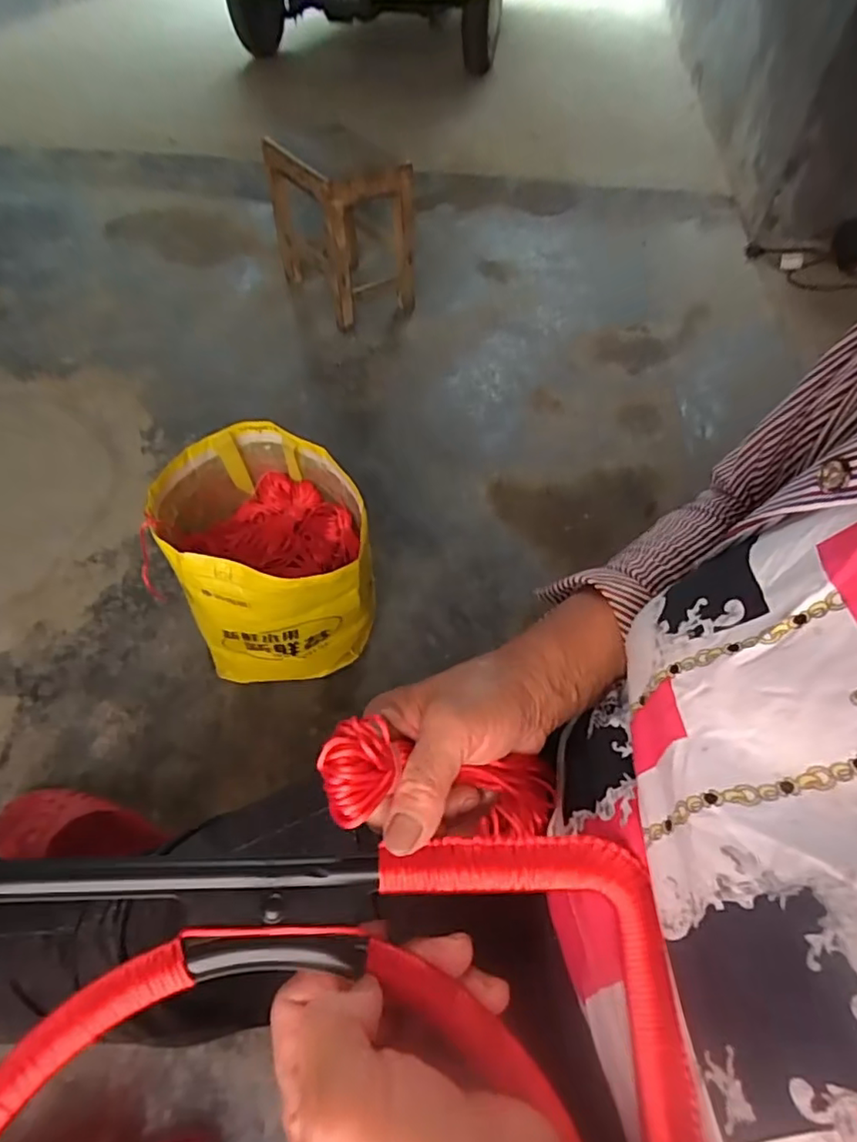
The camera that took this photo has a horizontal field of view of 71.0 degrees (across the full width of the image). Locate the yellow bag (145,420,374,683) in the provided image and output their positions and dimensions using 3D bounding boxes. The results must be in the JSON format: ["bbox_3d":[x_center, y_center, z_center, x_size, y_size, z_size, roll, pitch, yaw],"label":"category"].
[{"bbox_3d":[-0.203,-0.005,0.787,0.229,0.252,0.249,-15,53,-14],"label":"yellow bag"}]

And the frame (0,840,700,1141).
[{"bbox_3d":[-0.063,0.271,0.202,0.326,0.022,0.322,-1,64,0],"label":"frame"}]

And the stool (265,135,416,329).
[{"bbox_3d":[-0.186,-0.742,1.323,0.201,0.299,0.313,-29,58,-24],"label":"stool"}]

